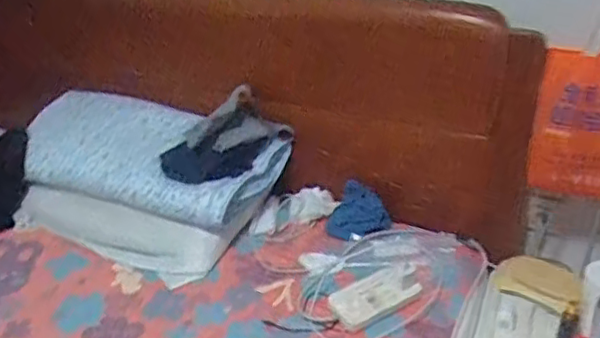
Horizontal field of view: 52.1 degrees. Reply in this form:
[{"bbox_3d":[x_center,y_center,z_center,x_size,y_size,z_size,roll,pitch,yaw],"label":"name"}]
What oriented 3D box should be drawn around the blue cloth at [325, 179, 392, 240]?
[{"bbox_3d":[0.146,0.109,1.451,0.130,0.039,0.155,24,57,9],"label":"blue cloth"}]

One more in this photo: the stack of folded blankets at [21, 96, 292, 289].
[{"bbox_3d":[-0.410,-0.002,1.513,0.640,0.251,0.357,13,32,21],"label":"stack of folded blankets"}]

